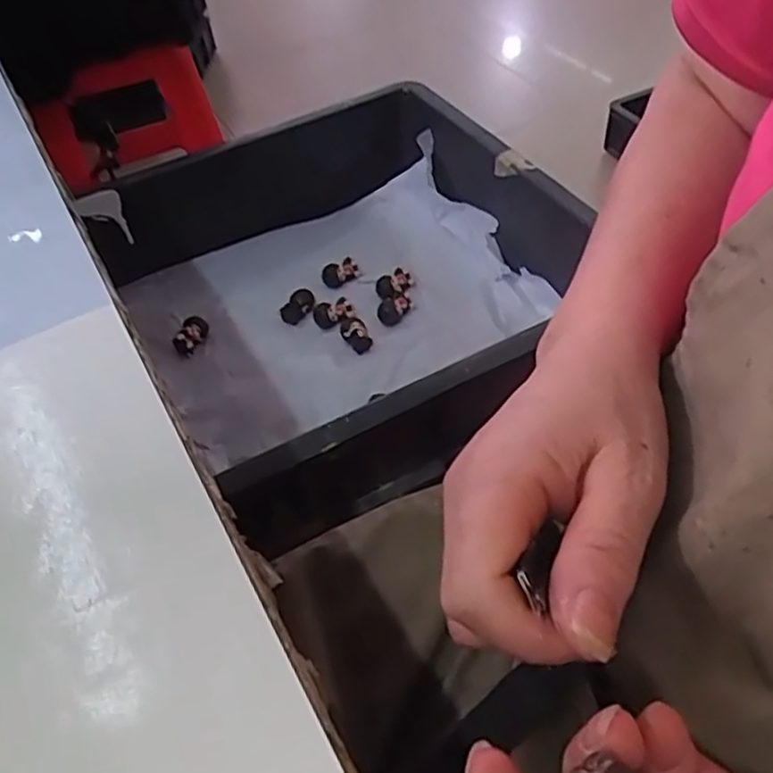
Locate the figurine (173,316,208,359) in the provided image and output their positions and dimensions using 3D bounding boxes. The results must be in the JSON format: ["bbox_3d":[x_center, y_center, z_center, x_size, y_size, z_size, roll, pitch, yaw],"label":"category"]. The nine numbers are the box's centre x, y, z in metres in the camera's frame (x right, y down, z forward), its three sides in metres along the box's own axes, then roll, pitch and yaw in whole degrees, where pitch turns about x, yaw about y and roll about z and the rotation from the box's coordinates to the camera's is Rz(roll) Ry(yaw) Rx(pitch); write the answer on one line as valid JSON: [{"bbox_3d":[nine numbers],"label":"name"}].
[{"bbox_3d":[-0.195,-0.051,0.696,0.024,0.015,0.047,8,51,14],"label":"figurine"}]

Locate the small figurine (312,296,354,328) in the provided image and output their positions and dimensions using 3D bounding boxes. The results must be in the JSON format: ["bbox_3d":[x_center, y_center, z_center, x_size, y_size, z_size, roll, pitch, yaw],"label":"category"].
[{"bbox_3d":[-0.055,-0.076,0.710,0.040,0.015,0.027,-18,50,-9],"label":"small figurine"}]

